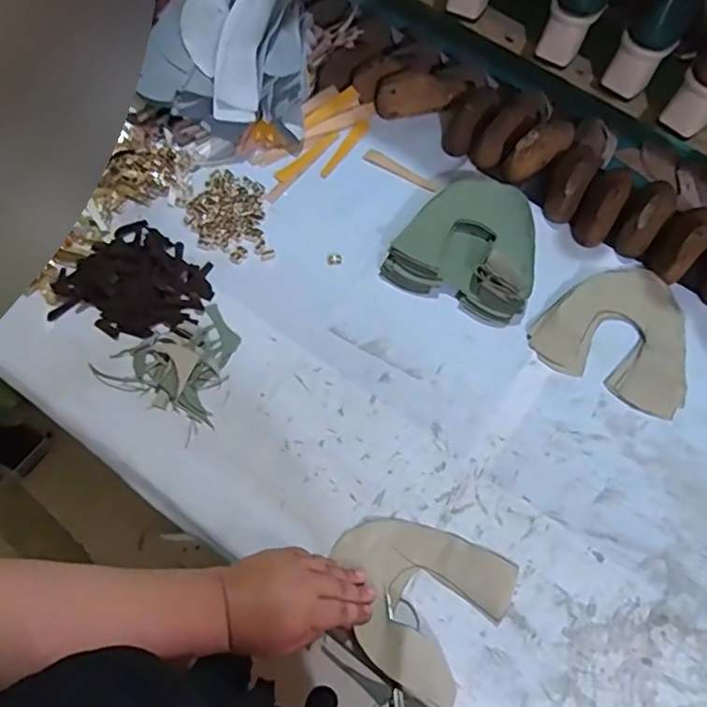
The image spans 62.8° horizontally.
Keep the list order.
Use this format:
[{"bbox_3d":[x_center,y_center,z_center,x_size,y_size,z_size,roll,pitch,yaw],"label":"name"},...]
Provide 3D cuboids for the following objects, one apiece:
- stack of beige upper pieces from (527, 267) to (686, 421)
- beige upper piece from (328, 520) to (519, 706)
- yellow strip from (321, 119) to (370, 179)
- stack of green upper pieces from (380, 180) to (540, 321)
[{"bbox_3d":[0.316,-0.034,0.680,0.173,0.016,0.177,27,65,11],"label":"stack of beige upper pieces"},{"bbox_3d":[0.057,0.215,0.534,0.156,0.037,0.145,34,67,14],"label":"beige upper piece"},{"bbox_3d":[-0.011,-0.282,0.793,0.021,0.006,0.112,29,66,12],"label":"yellow strip"},{"bbox_3d":[0.144,-0.140,0.706,0.171,0.048,0.173,21,64,8],"label":"stack of green upper pieces"}]

